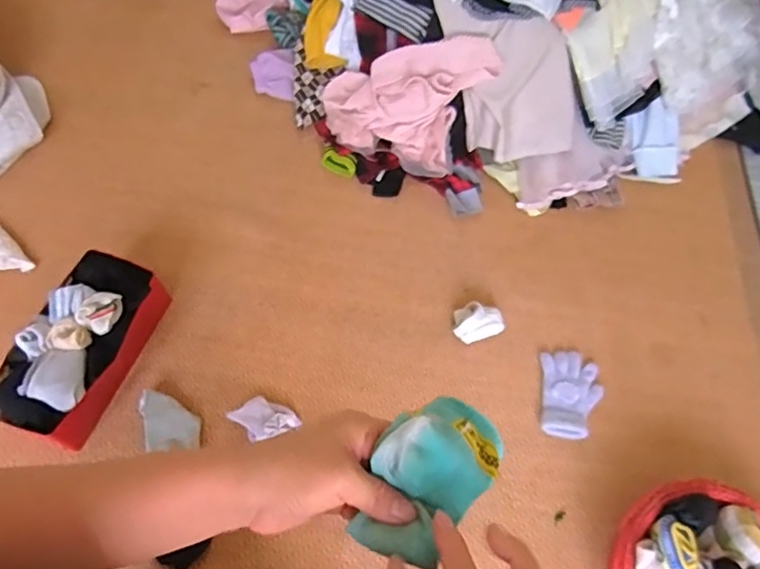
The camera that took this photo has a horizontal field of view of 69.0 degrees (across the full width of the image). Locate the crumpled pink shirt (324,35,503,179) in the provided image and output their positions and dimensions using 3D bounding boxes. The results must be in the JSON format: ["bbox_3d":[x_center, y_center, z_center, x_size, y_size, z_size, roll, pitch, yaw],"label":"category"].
[{"bbox_3d":[0.041,-0.353,1.063,0.307,0.187,0.191,20,63,8],"label":"crumpled pink shirt"}]

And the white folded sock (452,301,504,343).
[{"bbox_3d":[0.166,0.062,0.944,0.086,0.048,0.067,-16,65,-9],"label":"white folded sock"}]

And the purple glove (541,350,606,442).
[{"bbox_3d":[0.313,0.179,0.900,0.099,0.034,0.149,10,62,3],"label":"purple glove"}]

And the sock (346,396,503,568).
[{"bbox_3d":[0.031,0.123,0.362,0.069,0.050,0.116,37,70,13],"label":"sock"}]

